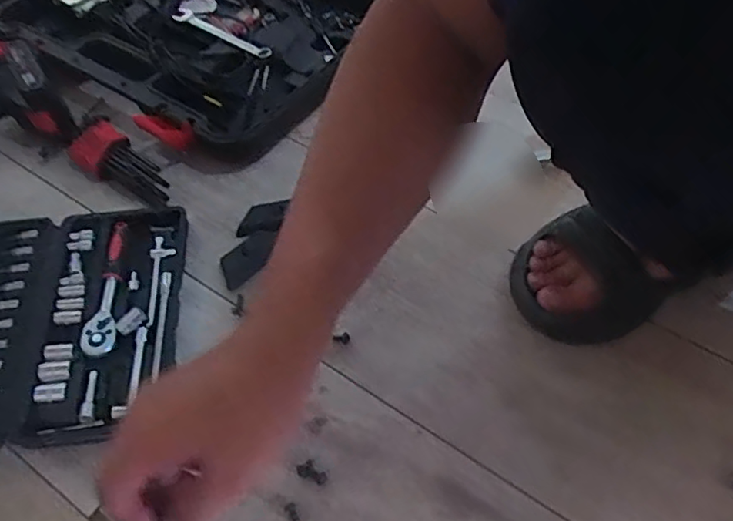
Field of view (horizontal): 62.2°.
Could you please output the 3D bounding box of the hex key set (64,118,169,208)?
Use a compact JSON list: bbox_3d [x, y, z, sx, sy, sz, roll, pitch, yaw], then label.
[{"bbox_3d":[-0.259,-0.102,0.638,0.142,0.028,0.048,36,61,22],"label":"hex key set"}]

